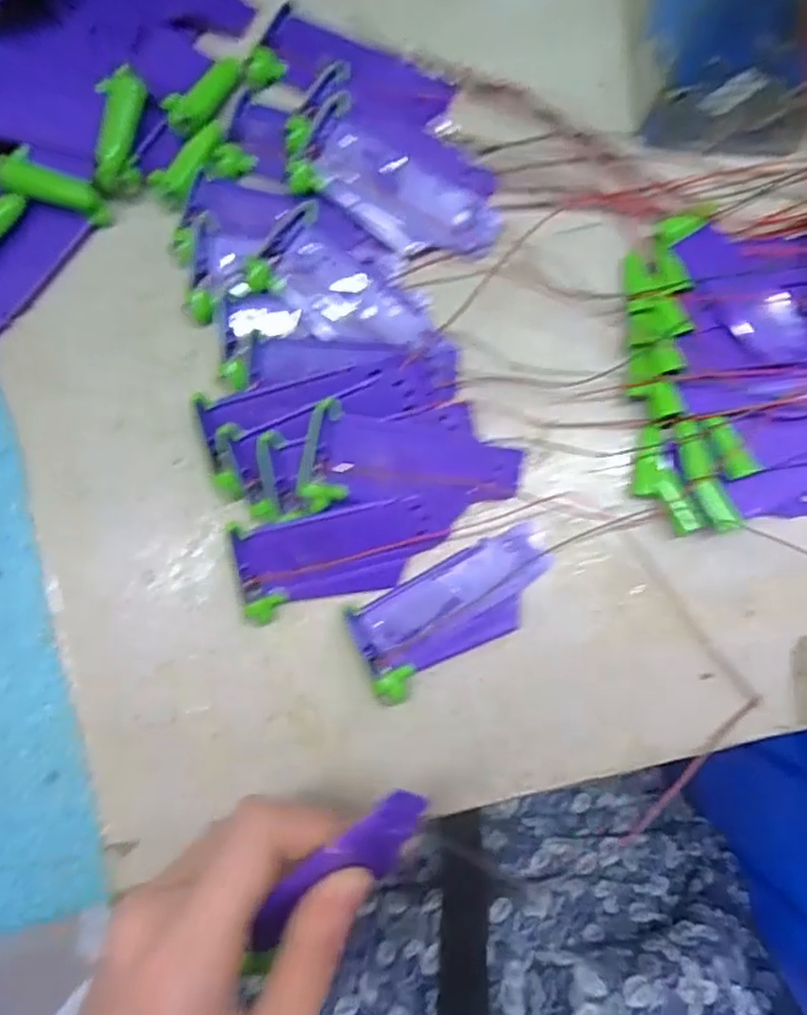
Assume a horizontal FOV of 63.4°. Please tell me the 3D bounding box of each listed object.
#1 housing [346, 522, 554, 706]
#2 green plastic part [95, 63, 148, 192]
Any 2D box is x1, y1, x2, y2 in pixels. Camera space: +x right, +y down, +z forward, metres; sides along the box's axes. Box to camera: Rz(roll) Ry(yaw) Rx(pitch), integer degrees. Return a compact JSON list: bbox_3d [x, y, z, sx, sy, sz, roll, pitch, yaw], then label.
[{"bbox_3d":[0.022,0.041,0.269,0.086,0.008,0.039,-27,84,-4],"label":"housing"},{"bbox_3d":[-0.120,-0.160,0.277,0.015,0.011,0.047,14,101,2],"label":"green plastic part"}]

